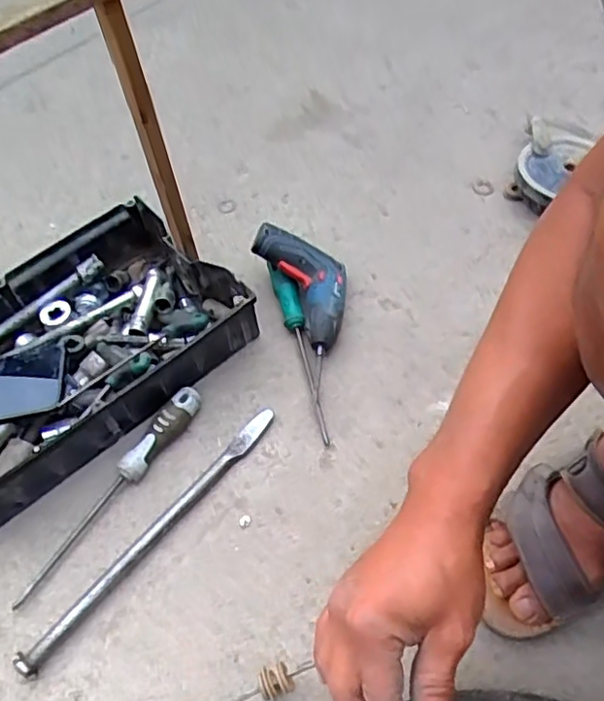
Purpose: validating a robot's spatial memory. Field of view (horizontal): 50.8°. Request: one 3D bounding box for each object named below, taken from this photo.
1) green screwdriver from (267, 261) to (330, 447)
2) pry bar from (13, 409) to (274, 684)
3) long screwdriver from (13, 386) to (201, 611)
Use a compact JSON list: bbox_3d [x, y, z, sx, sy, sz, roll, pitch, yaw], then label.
[{"bbox_3d":[0.001,0.000,0.700,0.024,0.032,0.214,-14,70,-5],"label":"green screwdriver"},{"bbox_3d":[-0.137,0.168,0.600,0.021,0.022,0.316,34,64,24],"label":"pry bar"},{"bbox_3d":[-0.190,0.131,0.618,0.031,0.036,0.247,32,64,23],"label":"long screwdriver"}]

